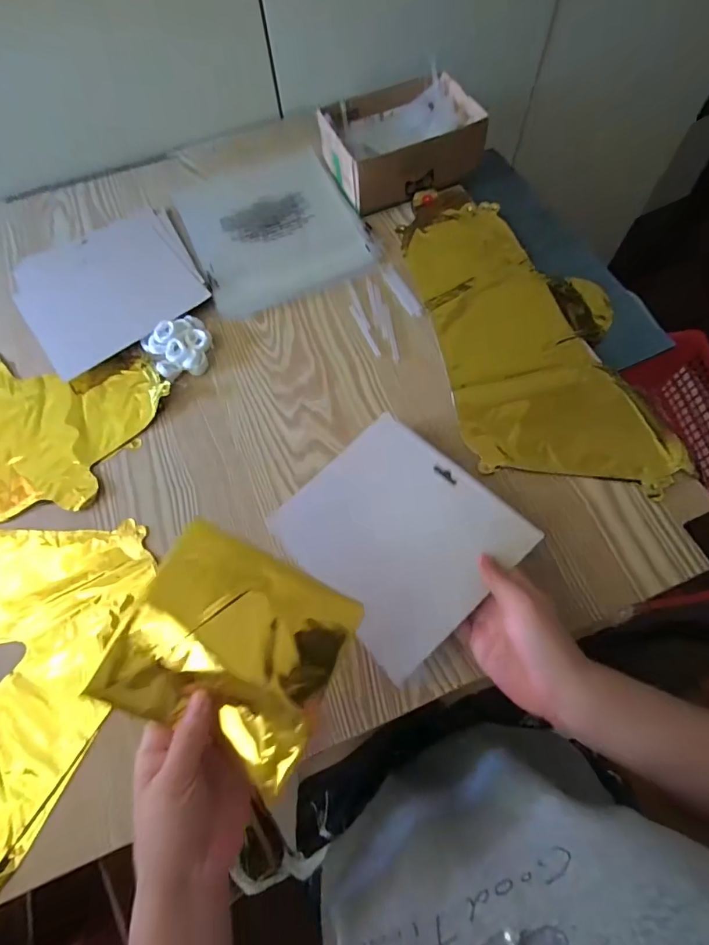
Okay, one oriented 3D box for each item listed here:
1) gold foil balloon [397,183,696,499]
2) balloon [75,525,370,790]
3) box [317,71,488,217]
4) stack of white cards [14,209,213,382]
[{"bbox_3d":[0.194,-0.174,0.494,0.216,0.042,0.442,-11,68,-1],"label":"gold foil balloon"},{"bbox_3d":[-0.080,0.112,0.291,0.133,0.027,0.125,24,71,12],"label":"balloon"},{"bbox_3d":[0.060,-0.432,0.573,0.188,0.062,0.147,-19,68,-5],"label":"box"},{"bbox_3d":[-0.301,-0.233,0.535,0.201,0.023,0.186,-31,70,-10],"label":"stack of white cards"}]

